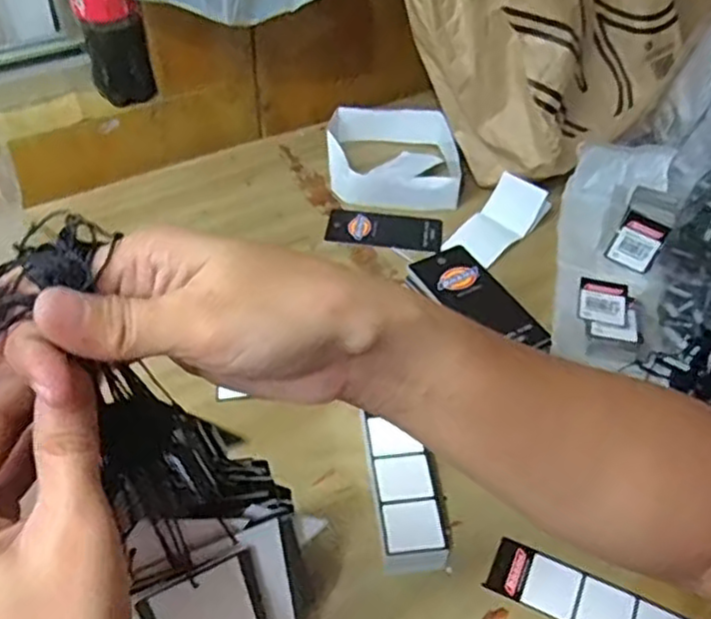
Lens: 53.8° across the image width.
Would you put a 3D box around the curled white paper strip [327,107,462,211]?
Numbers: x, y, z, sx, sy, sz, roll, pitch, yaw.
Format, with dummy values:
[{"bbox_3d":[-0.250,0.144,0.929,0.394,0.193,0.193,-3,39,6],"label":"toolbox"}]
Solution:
[{"bbox_3d":[0.038,-0.154,0.717,0.138,0.037,0.133,3,47,1],"label":"curled white paper strip"}]

